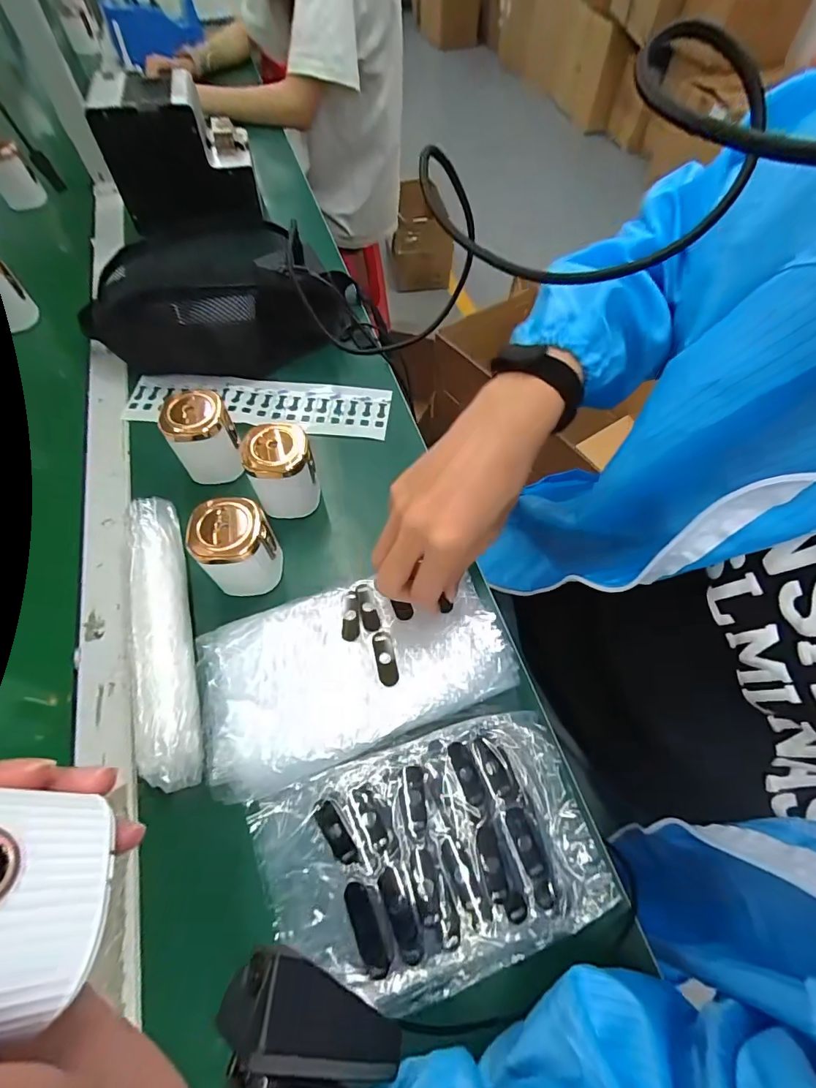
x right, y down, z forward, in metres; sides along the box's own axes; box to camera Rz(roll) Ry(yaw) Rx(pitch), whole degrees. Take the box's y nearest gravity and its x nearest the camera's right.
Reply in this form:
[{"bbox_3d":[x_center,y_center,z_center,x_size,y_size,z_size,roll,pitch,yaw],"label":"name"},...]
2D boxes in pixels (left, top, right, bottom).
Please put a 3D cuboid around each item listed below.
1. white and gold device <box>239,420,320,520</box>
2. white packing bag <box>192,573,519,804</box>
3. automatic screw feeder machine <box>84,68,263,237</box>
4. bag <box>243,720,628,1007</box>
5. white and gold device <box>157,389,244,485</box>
[{"bbox_3d":[-0.109,-0.061,0.396,0.058,0.078,0.053,-11,61,-6],"label":"white and gold device"},{"bbox_3d":[-0.040,0.088,0.335,0.220,0.016,0.121,-19,60,-10],"label":"white packing bag"},{"bbox_3d":[-0.317,-0.551,0.629,0.177,0.130,0.138,-12,60,-6],"label":"automatic screw feeder machine"},{"bbox_3d":[0.016,0.196,0.287,0.203,0.024,0.129,-17,60,-9],"label":"bag"},{"bbox_3d":[-0.188,-0.098,0.418,0.061,0.078,0.055,-34,66,-18],"label":"white and gold device"}]

